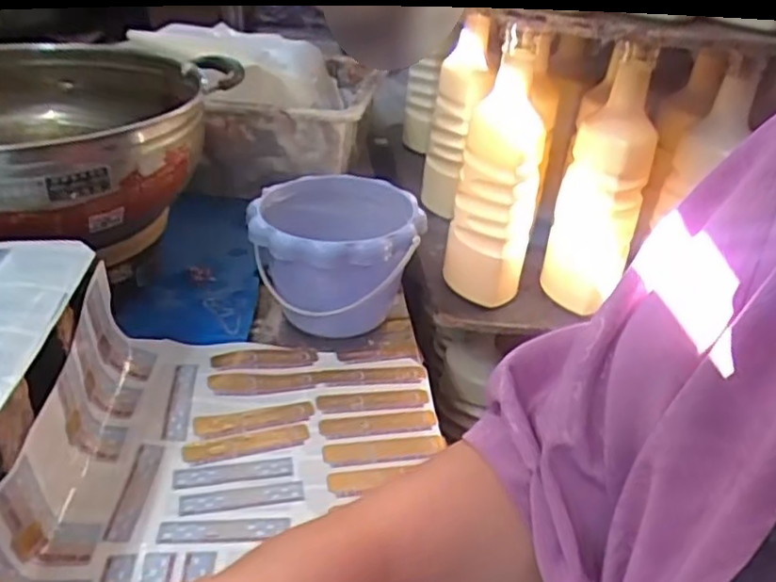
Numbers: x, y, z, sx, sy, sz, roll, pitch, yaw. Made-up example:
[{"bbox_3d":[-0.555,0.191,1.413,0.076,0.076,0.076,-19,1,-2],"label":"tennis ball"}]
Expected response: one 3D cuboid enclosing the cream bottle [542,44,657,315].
[{"bbox_3d":[0.201,-0.100,0.630,0.075,0.231,0.067,17,32,18],"label":"cream bottle"}]

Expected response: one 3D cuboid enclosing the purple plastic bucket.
[{"bbox_3d":[-0.049,-0.028,0.661,0.155,0.119,0.162,5,30,-3],"label":"purple plastic bucket"}]

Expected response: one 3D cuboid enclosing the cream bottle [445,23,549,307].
[{"bbox_3d":[0.105,-0.111,0.637,0.074,0.242,0.090,12,31,10],"label":"cream bottle"}]

